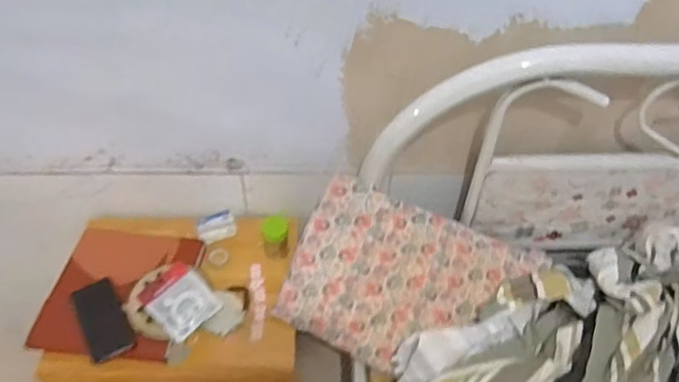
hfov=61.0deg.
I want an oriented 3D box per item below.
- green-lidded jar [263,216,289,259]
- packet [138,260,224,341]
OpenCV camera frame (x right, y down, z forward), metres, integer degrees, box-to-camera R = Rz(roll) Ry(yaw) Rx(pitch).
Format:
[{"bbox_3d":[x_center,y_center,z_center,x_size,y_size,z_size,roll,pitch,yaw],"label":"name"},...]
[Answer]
[{"bbox_3d":[-0.131,0.096,1.193,0.053,0.081,0.051,1,49,-1],"label":"green-lidded jar"},{"bbox_3d":[-0.296,0.202,1.068,0.131,0.024,0.106,36,57,25],"label":"packet"}]

